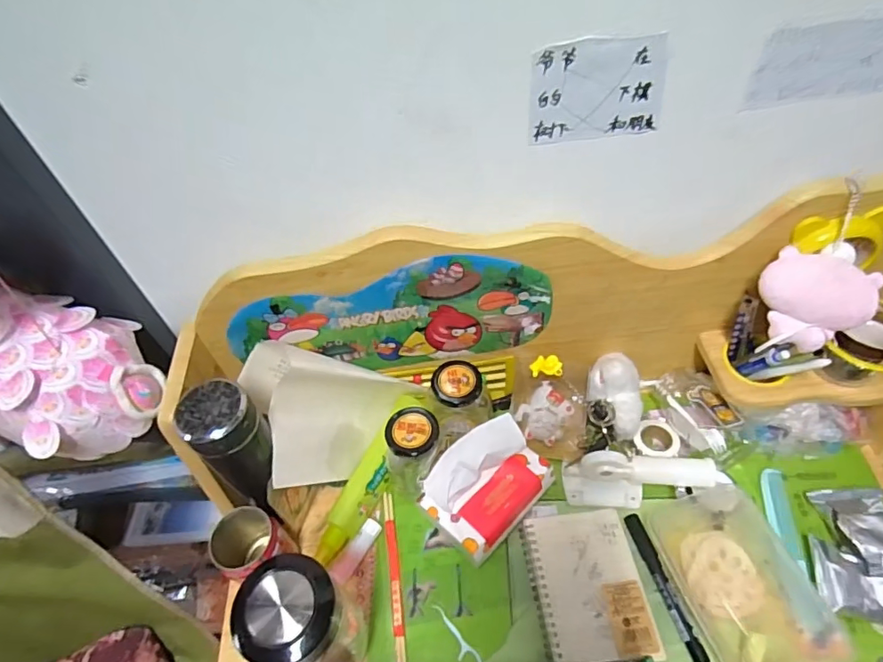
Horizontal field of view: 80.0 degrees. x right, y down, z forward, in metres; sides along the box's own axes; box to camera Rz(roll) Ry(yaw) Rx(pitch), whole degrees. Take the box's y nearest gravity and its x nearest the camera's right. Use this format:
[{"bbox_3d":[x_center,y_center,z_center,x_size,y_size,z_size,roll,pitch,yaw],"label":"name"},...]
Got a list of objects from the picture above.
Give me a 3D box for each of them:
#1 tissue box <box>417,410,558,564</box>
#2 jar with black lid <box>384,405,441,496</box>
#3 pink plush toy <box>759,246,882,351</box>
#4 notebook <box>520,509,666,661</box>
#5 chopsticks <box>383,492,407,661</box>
[{"bbox_3d":[0.047,0.166,0.557,0.088,0.081,0.124,36,63,29],"label":"tissue box"},{"bbox_3d":[-0.029,0.137,0.570,0.051,0.120,0.060,25,58,23],"label":"jar with black lid"},{"bbox_3d":[0.341,-0.030,0.484,0.092,0.065,0.067,30,60,26],"label":"pink plush toy"},{"bbox_3d":[0.146,0.251,0.524,0.105,0.010,0.135,-8,52,-1],"label":"notebook"},{"bbox_3d":[-0.049,0.260,0.548,0.010,0.004,0.187,-9,52,-2],"label":"chopsticks"}]

